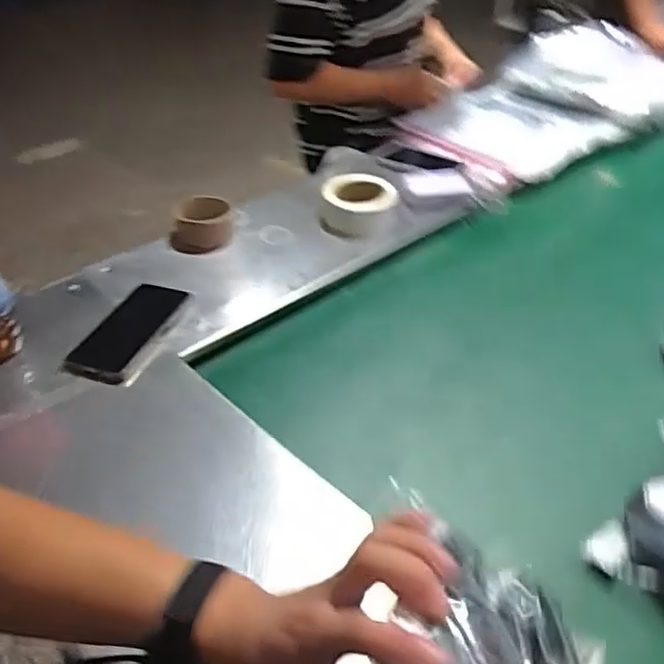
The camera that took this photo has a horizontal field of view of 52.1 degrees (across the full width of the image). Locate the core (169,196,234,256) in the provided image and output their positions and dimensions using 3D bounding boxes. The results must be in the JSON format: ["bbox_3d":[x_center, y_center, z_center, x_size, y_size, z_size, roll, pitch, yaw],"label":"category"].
[{"bbox_3d":[-0.191,-0.158,0.989,0.094,0.052,0.087,-8,38,-9],"label":"core"}]

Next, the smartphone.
[{"bbox_3d":[-0.241,-0.001,0.822,0.089,0.016,0.173,12,40,16],"label":"smartphone"}]

